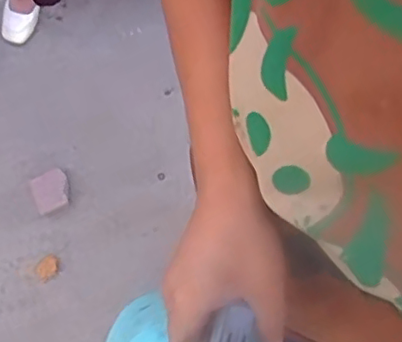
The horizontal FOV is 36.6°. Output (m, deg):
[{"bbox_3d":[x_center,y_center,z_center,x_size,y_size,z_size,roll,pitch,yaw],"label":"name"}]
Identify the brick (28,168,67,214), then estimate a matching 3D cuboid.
[{"bbox_3d":[-0.373,0.049,1.517,0.092,0.035,0.094,-24,77,-7],"label":"brick"}]

